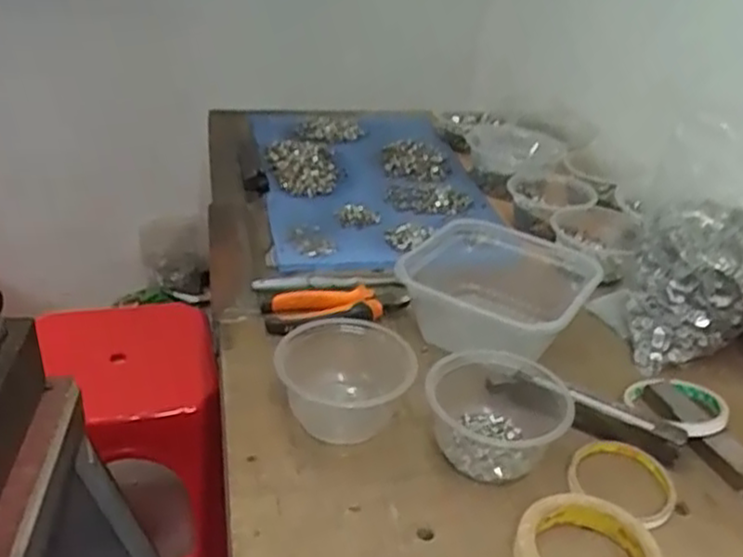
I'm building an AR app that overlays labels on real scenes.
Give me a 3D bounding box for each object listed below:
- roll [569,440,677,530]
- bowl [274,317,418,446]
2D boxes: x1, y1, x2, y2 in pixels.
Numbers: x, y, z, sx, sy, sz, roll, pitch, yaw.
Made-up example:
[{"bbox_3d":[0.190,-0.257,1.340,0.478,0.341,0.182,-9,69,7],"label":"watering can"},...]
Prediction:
[{"bbox_3d":[0.206,0.163,0.592,0.082,0.015,0.072,25,37,32],"label":"roll"},{"bbox_3d":[-0.023,0.086,0.624,0.112,0.062,0.098,9,31,6],"label":"bowl"}]

